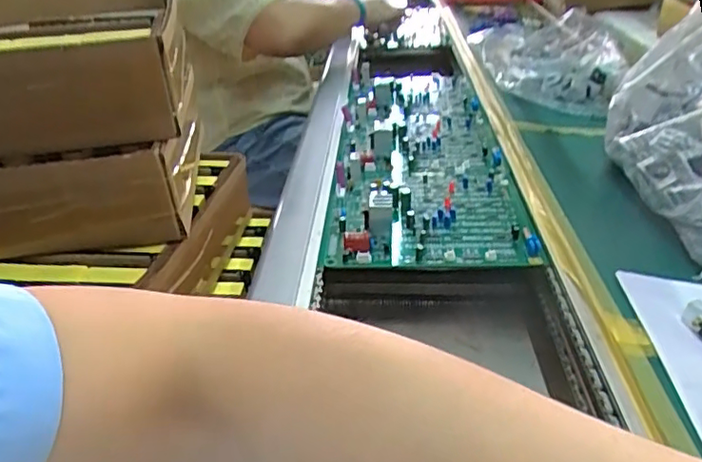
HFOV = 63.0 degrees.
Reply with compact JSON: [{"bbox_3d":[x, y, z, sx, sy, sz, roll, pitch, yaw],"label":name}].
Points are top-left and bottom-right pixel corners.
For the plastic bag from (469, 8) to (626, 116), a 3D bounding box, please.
[{"bbox_3d":[0.301,-0.274,0.899,0.198,0.057,0.353,2,30,6],"label":"plastic bag"}]

